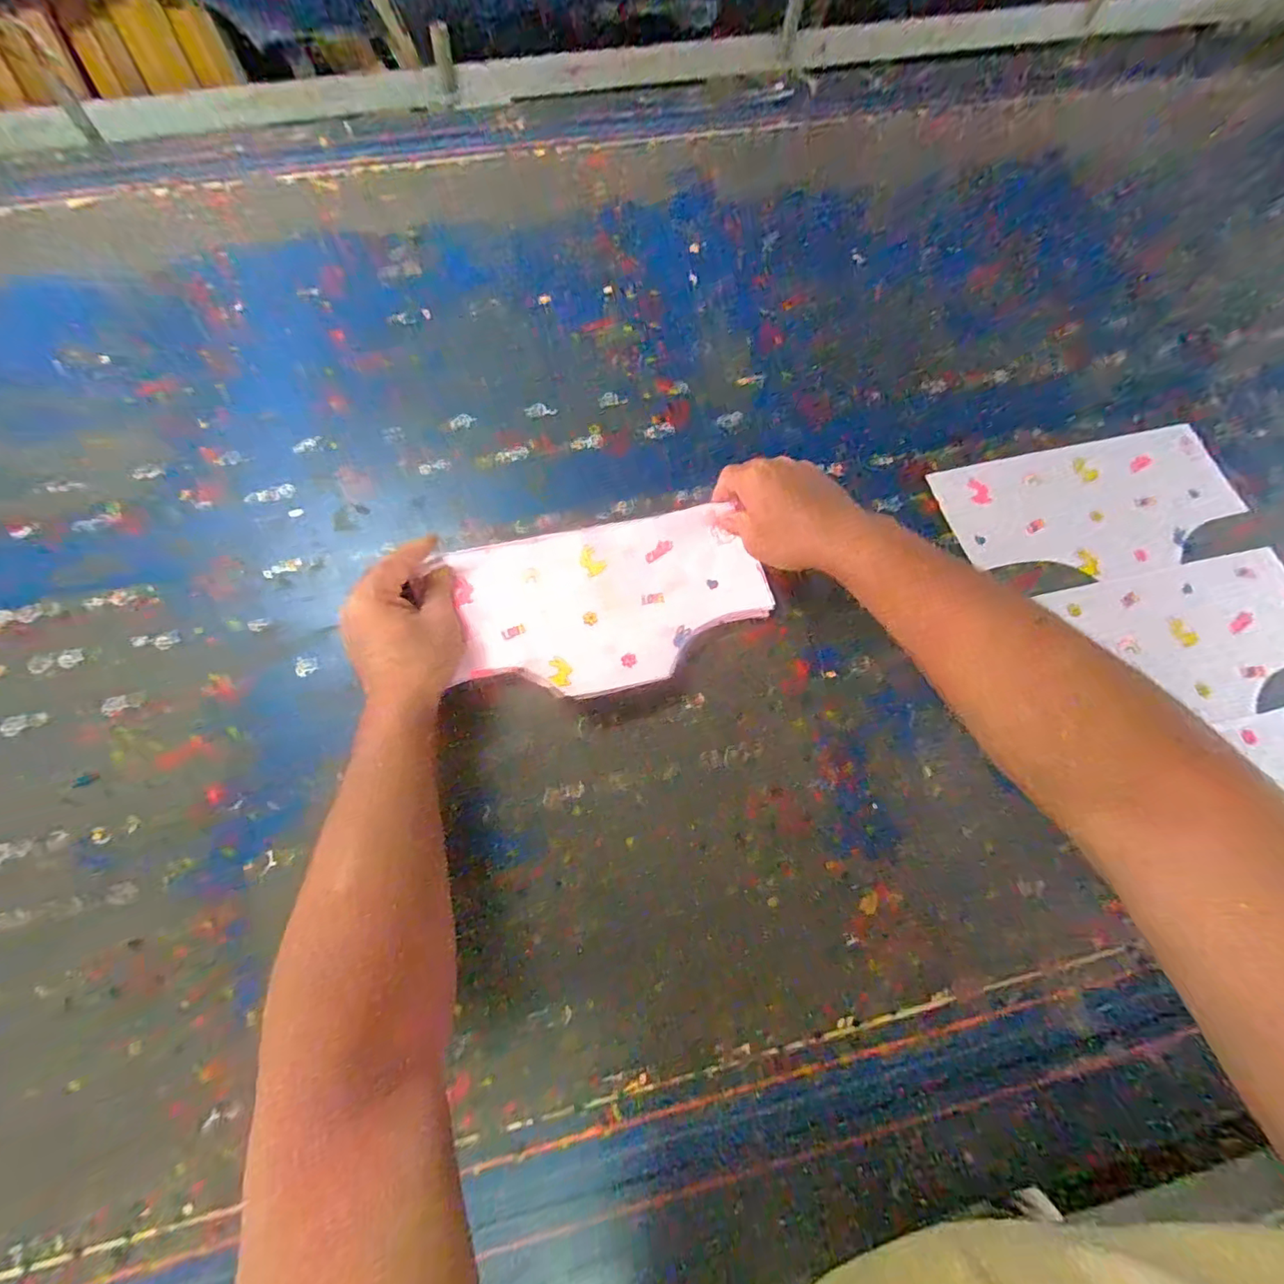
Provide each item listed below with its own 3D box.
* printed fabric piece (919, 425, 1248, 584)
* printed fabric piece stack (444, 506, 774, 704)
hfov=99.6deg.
[{"bbox_3d":[0.458,-0.136,0.542,0.301,0.010,0.145,-13,72,-6],"label":"printed fabric piece"},{"bbox_3d":[-0.022,-0.037,0.477,0.264,0.022,0.156,-15,72,-6],"label":"printed fabric piece stack"}]

